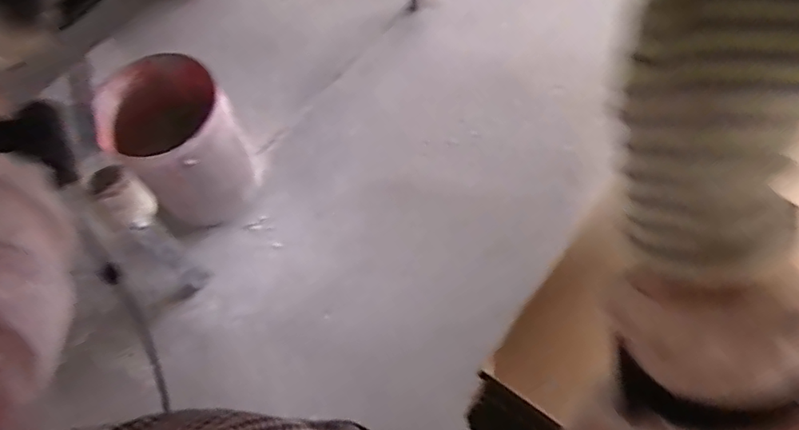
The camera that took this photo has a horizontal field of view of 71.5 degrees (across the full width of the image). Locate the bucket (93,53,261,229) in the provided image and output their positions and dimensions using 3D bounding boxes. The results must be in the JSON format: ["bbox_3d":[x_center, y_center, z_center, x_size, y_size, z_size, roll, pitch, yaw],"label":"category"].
[{"bbox_3d":[-0.536,-0.171,1.390,0.278,0.327,0.295,-38,68,-14],"label":"bucket"}]

